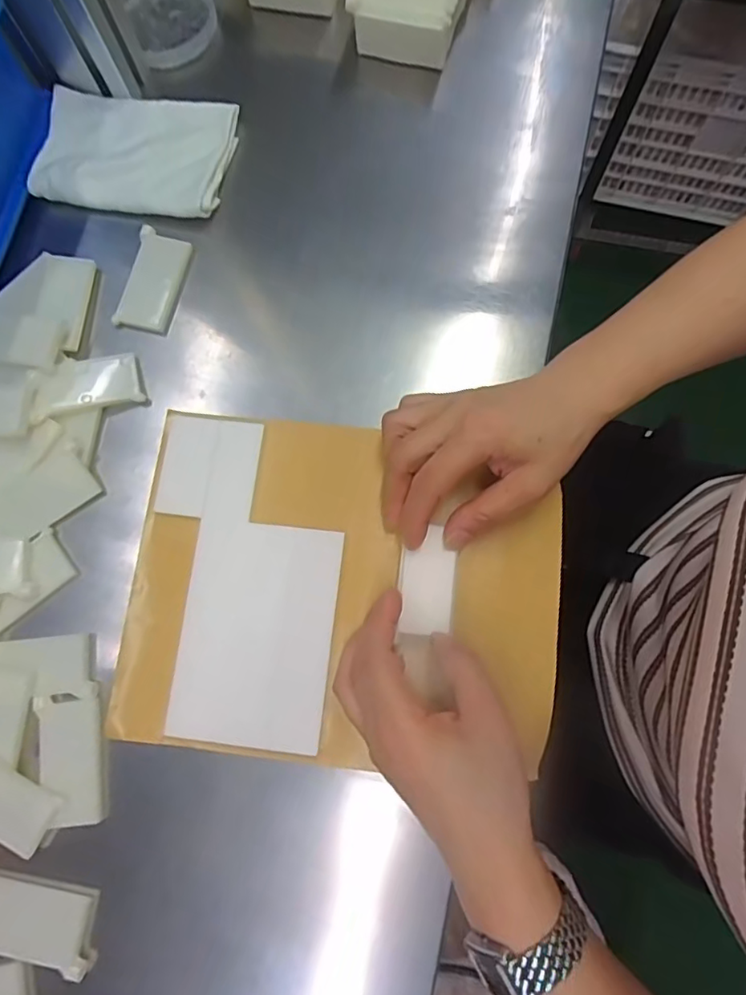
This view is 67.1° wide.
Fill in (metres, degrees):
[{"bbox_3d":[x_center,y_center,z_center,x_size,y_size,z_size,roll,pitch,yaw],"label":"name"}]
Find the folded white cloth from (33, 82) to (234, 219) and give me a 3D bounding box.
[{"bbox_3d":[-0.186,-0.273,0.439,0.146,0.013,0.101,9,78,1],"label":"folded white cloth"}]

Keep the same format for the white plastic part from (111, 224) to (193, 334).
[{"bbox_3d":[-0.164,-0.163,0.420,0.040,0.005,0.078,11,78,2],"label":"white plastic part"}]

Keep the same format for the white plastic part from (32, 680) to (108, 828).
[{"bbox_3d":[-0.186,0.160,0.347,0.040,0.004,0.077,-13,78,-4],"label":"white plastic part"}]

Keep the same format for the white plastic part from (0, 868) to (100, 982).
[{"bbox_3d":[-0.202,0.249,0.331,0.079,0.008,0.040,11,78,2],"label":"white plastic part"}]

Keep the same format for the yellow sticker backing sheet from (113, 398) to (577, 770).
[{"bbox_3d":[-0.017,0.059,0.364,0.274,0.022,0.209,7,78,1],"label":"yellow sticker backing sheet"}]

